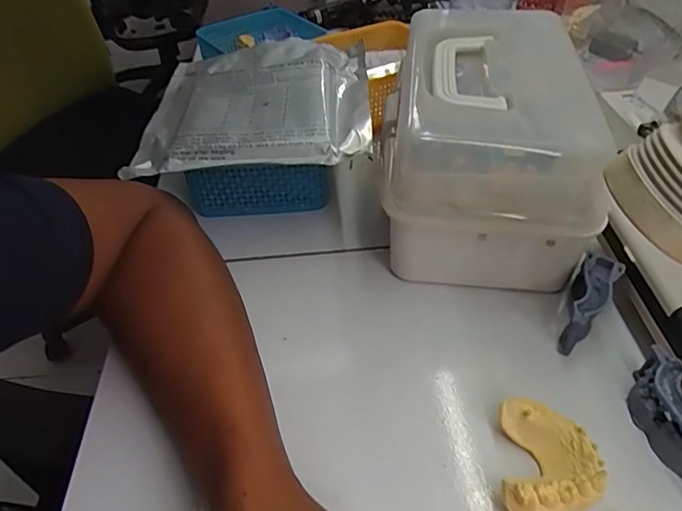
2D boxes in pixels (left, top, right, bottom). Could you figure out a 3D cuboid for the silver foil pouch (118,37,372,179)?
[{"bbox_3d":[-0.075,-0.143,0.461,0.200,0.034,0.191,-5,45,-3],"label":"silver foil pouch"}]

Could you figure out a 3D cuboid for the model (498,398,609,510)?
[{"bbox_3d":[0.119,0.119,0.289,0.052,0.030,0.066,7,45,9],"label":"model"}]

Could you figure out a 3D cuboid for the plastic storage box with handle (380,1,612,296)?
[{"bbox_3d":[0.118,-0.099,0.432,0.156,0.131,0.227,4,43,6],"label":"plastic storage box with handle"}]

